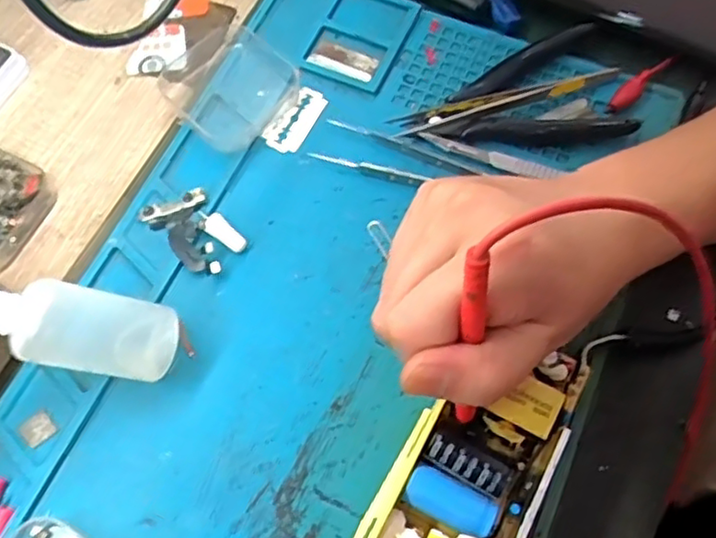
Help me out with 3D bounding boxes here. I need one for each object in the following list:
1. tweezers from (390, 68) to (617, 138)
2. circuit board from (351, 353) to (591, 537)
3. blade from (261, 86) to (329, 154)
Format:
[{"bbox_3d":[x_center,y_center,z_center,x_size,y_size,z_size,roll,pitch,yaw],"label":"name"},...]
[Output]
[{"bbox_3d":[0.081,-0.090,0.357,0.125,0.004,0.016,-12,67,-6],"label":"tweezers"},{"bbox_3d":[0.048,0.084,0.282,0.059,0.027,0.127,27,69,11],"label":"circuit board"},{"bbox_3d":[-0.033,-0.082,0.368,0.022,0.004,0.042,31,73,17],"label":"blade"}]

